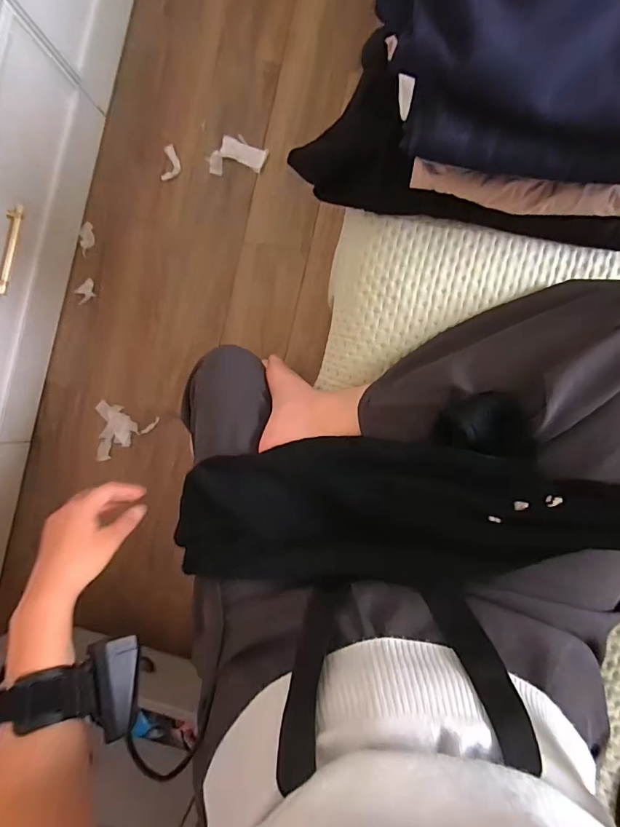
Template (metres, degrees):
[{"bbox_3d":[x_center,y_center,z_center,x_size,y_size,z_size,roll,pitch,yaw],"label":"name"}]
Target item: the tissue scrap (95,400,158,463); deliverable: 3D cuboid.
[{"bbox_3d":[-0.411,0.036,0.993,0.135,0.014,0.126,-4,88,7],"label":"tissue scrap"}]

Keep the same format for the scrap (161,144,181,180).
[{"bbox_3d":[-0.311,-0.565,1.004,0.040,0.005,0.079,7,90,7],"label":"scrap"}]

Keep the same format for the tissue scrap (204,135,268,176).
[{"bbox_3d":[-0.158,-0.571,0.979,0.135,0.018,0.085,3,89,7],"label":"tissue scrap"}]

